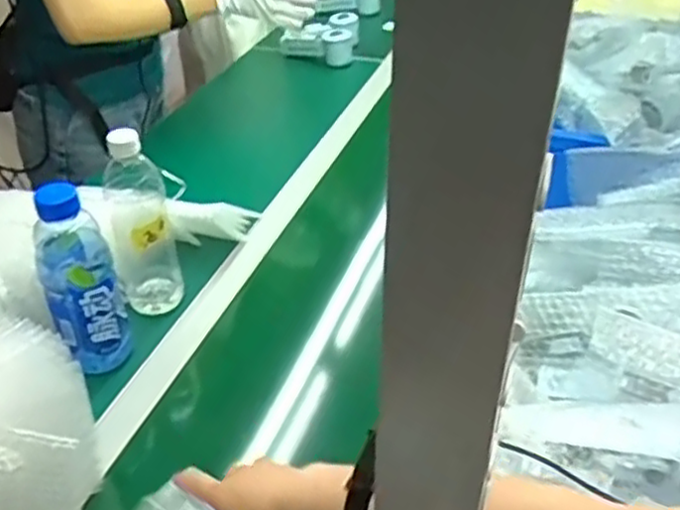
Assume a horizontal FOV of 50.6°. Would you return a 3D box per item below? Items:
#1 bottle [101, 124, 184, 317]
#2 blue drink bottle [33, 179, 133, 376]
[{"bbox_3d":[-0.224,-0.032,0.806,0.065,0.217,0.057,-13,39,-18],"label":"bottle"},{"bbox_3d":[-0.269,0.019,0.745,0.071,0.215,0.089,-13,39,-18],"label":"blue drink bottle"}]

